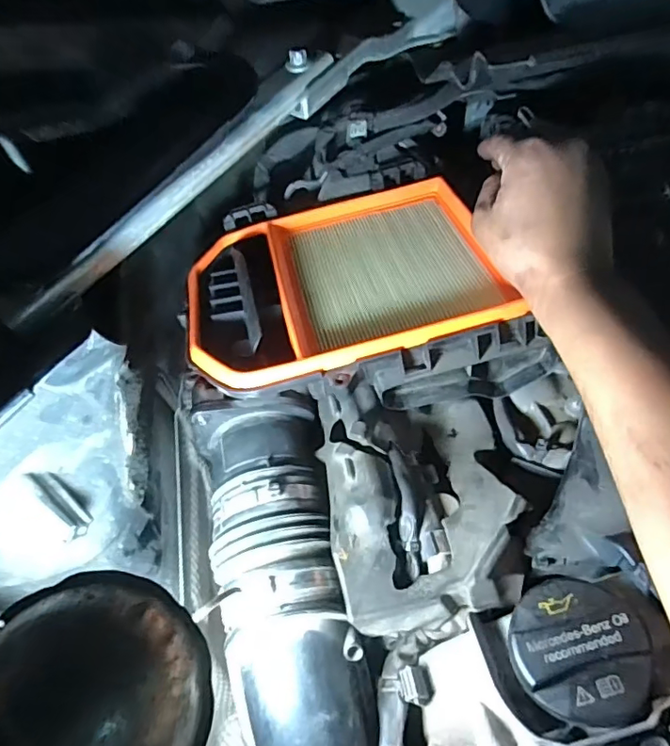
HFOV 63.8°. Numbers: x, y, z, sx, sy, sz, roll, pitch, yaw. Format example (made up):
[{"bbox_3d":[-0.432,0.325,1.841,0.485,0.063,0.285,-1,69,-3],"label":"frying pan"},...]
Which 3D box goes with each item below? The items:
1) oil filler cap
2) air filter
[{"bbox_3d":[0.115,0.128,0.252,0.059,0.027,0.059,-2,55,3],"label":"oil filler cap"},{"bbox_3d":[0.002,-0.076,0.406,0.227,0.040,0.181,-14,55,-4],"label":"air filter"}]

